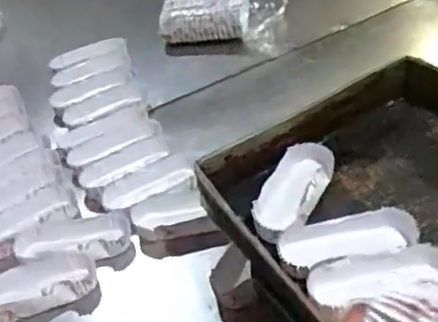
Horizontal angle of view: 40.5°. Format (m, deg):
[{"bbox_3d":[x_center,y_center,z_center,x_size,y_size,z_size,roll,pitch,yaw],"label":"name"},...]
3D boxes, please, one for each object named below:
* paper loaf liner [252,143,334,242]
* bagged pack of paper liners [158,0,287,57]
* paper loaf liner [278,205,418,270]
[{"bbox_3d":[0.086,0.031,0.680,0.057,0.028,0.155,16,44,27],"label":"paper loaf liner"},{"bbox_3d":[0.012,-0.281,1.182,0.250,0.088,0.134,4,40,14],"label":"bagged pack of paper liners"},{"bbox_3d":[0.135,0.081,0.631,0.140,0.030,0.038,-14,36,16],"label":"paper loaf liner"}]

